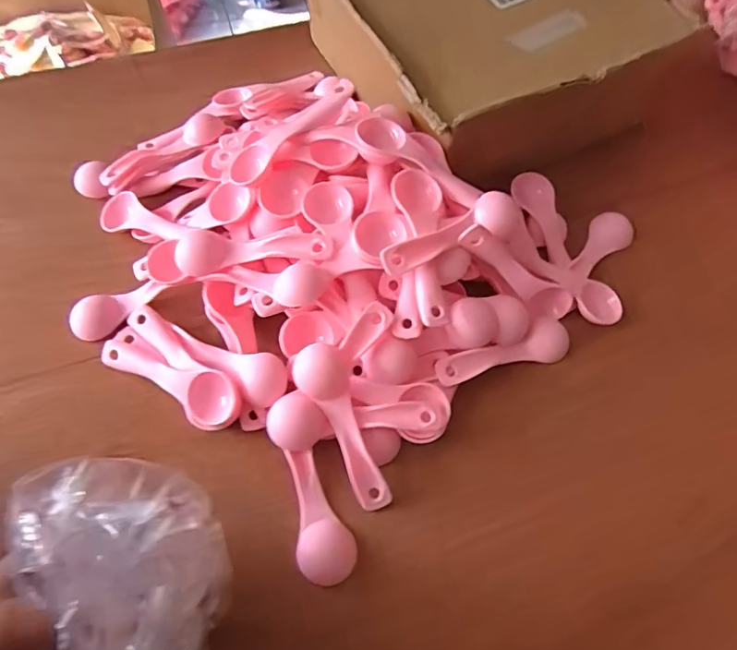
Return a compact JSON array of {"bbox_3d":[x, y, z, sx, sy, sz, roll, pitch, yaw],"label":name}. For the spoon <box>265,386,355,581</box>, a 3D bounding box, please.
[{"bbox_3d":[-0.036,0.103,0.342,0.036,0.013,0.116,-13,80,-9],"label":"spoon"}]

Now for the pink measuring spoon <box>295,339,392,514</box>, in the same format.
[{"bbox_3d":[-0.015,0.066,0.345,0.033,0.013,0.110,-21,91,-13],"label":"pink measuring spoon"}]

